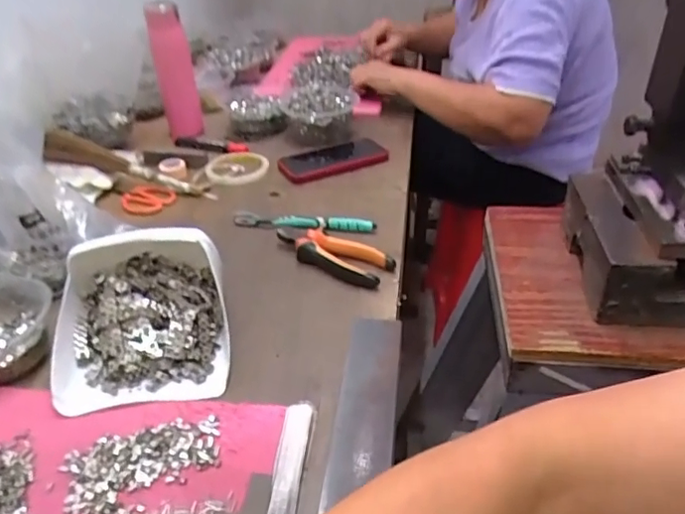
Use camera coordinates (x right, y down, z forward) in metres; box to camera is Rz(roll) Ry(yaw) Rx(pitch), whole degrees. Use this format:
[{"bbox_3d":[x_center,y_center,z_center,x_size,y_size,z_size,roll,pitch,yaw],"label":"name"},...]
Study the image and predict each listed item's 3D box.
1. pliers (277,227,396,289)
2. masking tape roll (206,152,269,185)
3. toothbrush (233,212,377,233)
[{"bbox_3d":[-0.015,-0.005,0.650,0.152,0.021,0.055,22,41,30],"label":"pliers"},{"bbox_3d":[-0.166,-0.137,0.874,0.094,0.012,0.100,-2,34,2],"label":"masking tape roll"},{"bbox_3d":[-0.052,-0.044,0.717,0.185,0.019,0.021,6,35,10],"label":"toothbrush"}]

